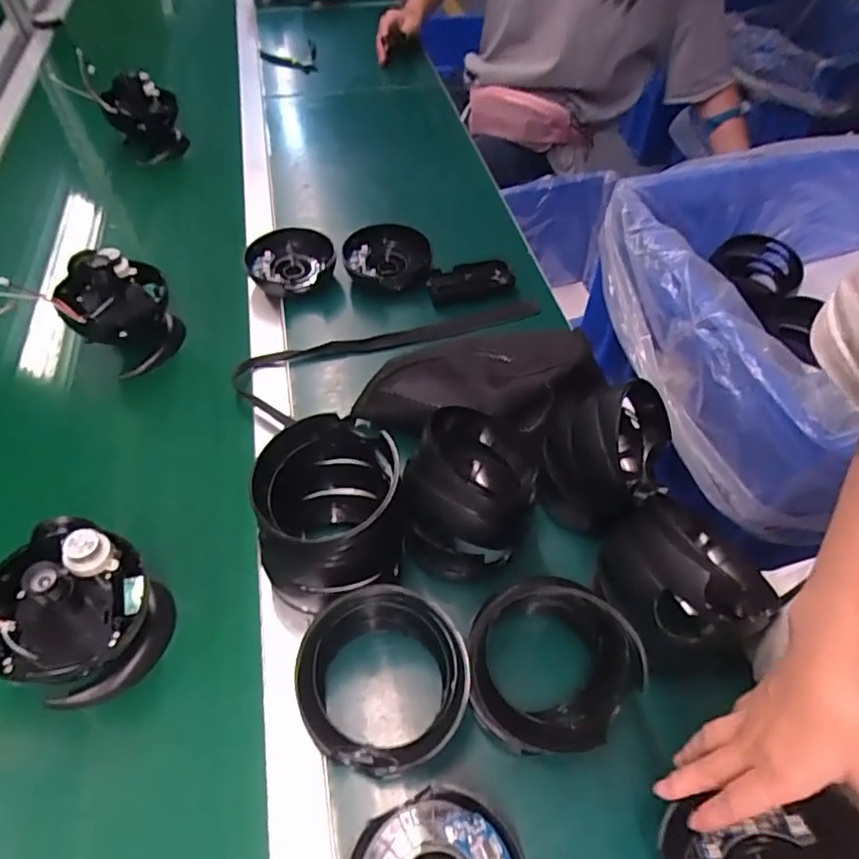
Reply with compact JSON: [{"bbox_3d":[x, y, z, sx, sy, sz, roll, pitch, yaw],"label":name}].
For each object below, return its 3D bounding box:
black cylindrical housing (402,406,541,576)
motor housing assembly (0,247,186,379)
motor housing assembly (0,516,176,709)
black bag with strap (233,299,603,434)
[{"bbox_3d":[0.038,0.051,0.507,0.104,0.092,0.137,14,53,9],"label":"black cylindrical housing"},{"bbox_3d":[-0.353,-0.128,0.668,0.104,0.132,0.100,-9,53,-9],"label":"motor housing assembly"},{"bbox_3d":[-0.290,0.136,0.448,0.145,0.115,0.117,24,54,5],"label":"motor housing assembly"},{"bbox_3d":[-0.026,-0.075,0.619,0.369,0.077,0.224,-7,52,-7],"label":"black bag with strap"}]

